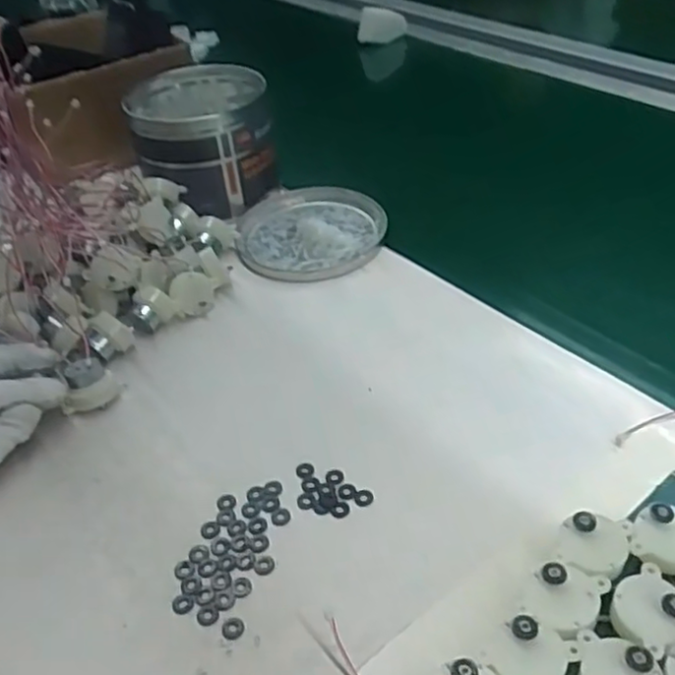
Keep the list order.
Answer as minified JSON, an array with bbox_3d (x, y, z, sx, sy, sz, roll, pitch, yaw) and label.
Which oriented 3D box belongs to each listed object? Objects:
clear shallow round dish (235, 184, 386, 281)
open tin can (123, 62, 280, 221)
[{"bbox_3d":[-0.023,-0.094,0.606,0.125,0.025,0.130,-3,41,3],"label":"clear shallow round dish"},{"bbox_3d":[-0.123,-0.184,0.641,0.117,0.097,0.132,-11,41,-6],"label":"open tin can"}]

